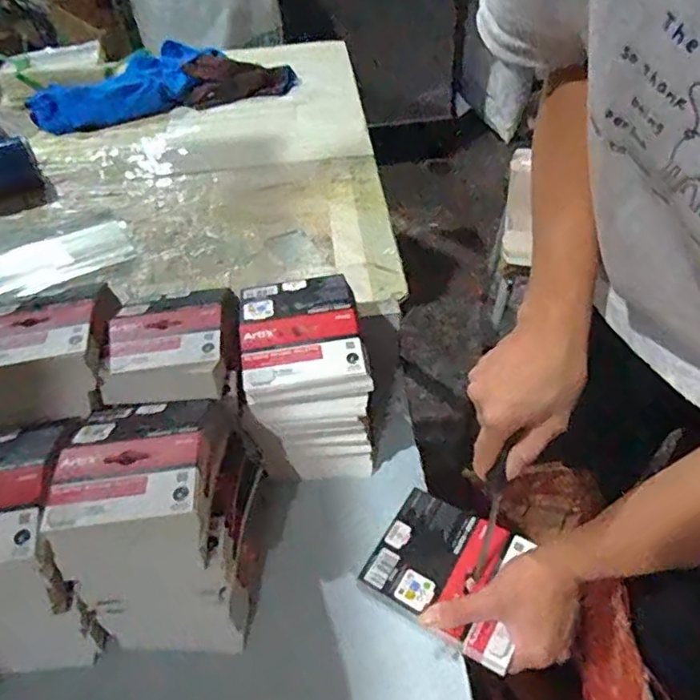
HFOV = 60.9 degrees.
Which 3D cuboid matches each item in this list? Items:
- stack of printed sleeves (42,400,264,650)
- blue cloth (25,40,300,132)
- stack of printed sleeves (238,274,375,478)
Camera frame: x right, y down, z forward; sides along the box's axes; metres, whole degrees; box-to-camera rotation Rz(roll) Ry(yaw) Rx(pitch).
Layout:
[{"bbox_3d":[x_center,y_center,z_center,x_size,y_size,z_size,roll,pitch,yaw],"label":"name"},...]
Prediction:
[{"bbox_3d":[-0.144,0.131,0.473,0.127,0.153,0.156,-1,46,3],"label":"stack of printed sleeves"},{"bbox_3d":[-0.328,-0.477,1.055,0.432,0.061,0.214,-17,47,-12],"label":"blue cloth"},{"bbox_3d":[-0.042,0.029,0.565,0.101,0.144,0.135,-11,46,-6],"label":"stack of printed sleeves"}]

